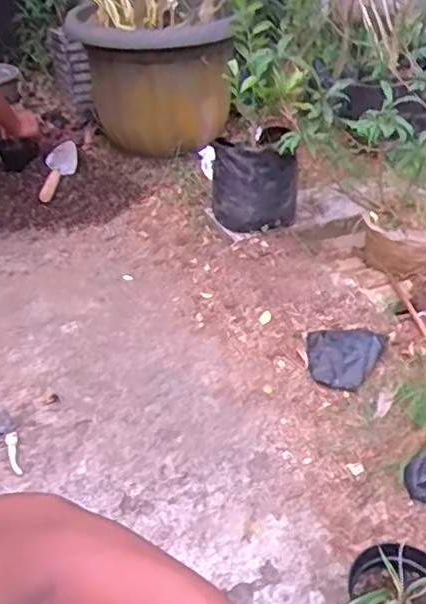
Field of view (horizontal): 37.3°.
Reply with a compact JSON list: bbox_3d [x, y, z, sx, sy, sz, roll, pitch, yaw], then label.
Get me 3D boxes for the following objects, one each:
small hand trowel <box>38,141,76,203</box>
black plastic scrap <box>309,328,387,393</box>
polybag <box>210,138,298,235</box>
[{"bbox_3d":[-0.467,-0.386,1.889,0.090,0.058,0.238,5,59,16],"label":"small hand trowel"},{"bbox_3d":[0.262,0.101,1.212,0.154,0.046,0.140,4,33,2],"label":"black plastic scrap"},{"bbox_3d":[0.110,-0.298,1.656,0.225,0.249,0.178,3,33,2],"label":"polybag"}]

